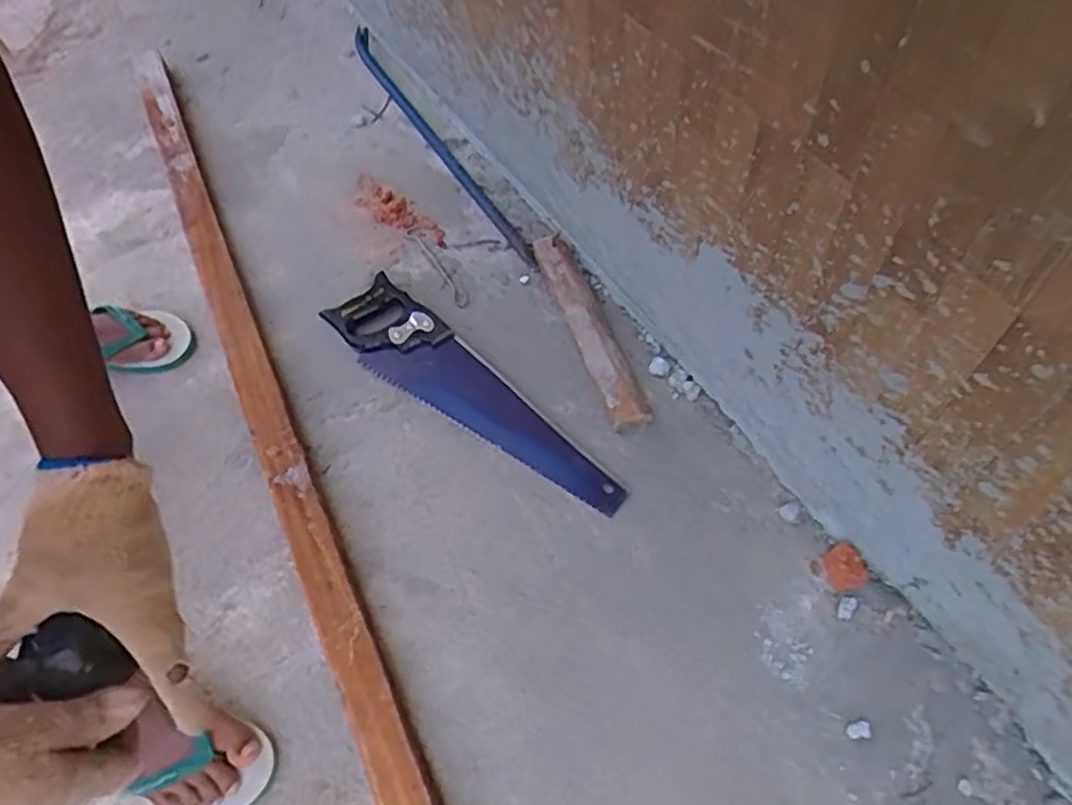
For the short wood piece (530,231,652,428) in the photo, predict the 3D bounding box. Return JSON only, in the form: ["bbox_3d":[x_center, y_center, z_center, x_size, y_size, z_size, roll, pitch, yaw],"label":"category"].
[{"bbox_3d":[0.079,-0.109,1.043,0.066,0.053,0.356,-18,58,-7],"label":"short wood piece"}]

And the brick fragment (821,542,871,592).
[{"bbox_3d":[0.354,0.189,0.823,0.033,0.040,0.050,-26,59,-12],"label":"brick fragment"}]

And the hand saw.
[{"bbox_3d":[-0.105,-0.012,1.015,0.121,0.025,0.526,-40,63,-20],"label":"hand saw"}]

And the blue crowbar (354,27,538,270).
[{"bbox_3d":[-0.187,-0.478,1.304,0.040,0.038,0.726,-27,59,-13],"label":"blue crowbar"}]

